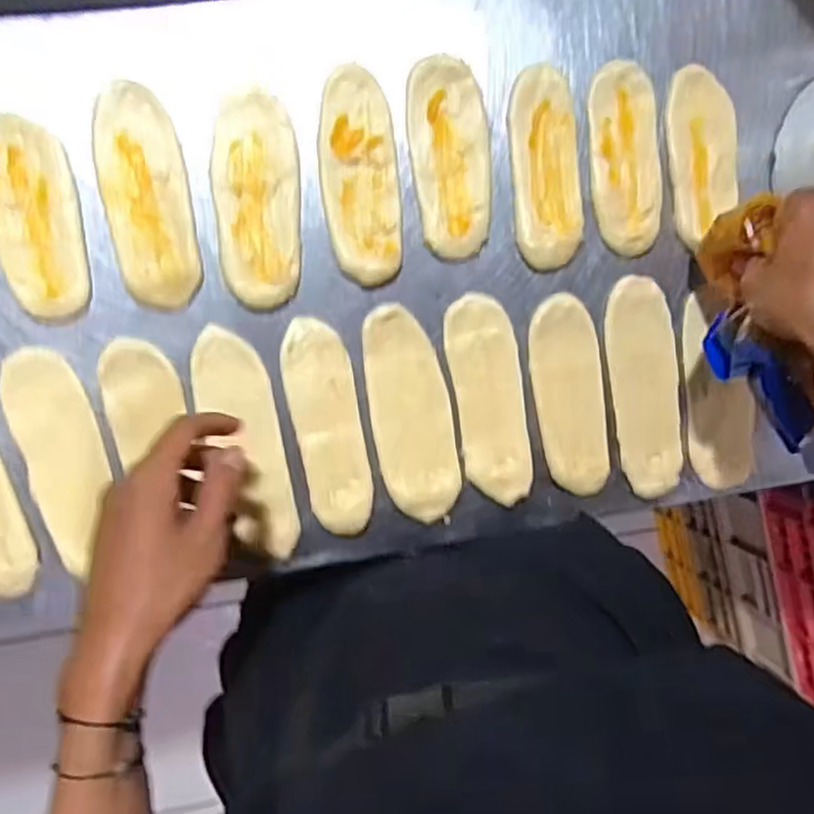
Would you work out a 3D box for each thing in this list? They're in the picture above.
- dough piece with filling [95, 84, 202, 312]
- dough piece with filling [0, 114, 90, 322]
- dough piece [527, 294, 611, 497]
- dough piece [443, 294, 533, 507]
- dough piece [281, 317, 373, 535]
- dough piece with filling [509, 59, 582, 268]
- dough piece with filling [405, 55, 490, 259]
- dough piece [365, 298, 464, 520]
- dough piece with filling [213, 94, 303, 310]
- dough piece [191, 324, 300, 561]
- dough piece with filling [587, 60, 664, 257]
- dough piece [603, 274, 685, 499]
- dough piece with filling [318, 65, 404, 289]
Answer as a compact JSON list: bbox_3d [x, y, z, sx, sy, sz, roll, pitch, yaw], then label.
[{"bbox_3d":[-0.194,-0.156,0.518,0.057,0.005,0.160,-10,94,-6],"label":"dough piece with filling"},{"bbox_3d":[-0.272,-0.136,0.506,0.061,0.004,0.143,-9,94,-6],"label":"dough piece with filling"},{"bbox_3d":[0.135,-0.008,0.573,0.057,0.009,0.161,-11,94,-6],"label":"dough piece"},{"bbox_3d":[0.068,-0.005,0.566,0.056,0.006,0.167,-10,94,-6],"label":"dough piece"},{"bbox_3d":[-0.062,0.015,0.545,0.052,0.008,0.165,-11,94,-6],"label":"dough piece"},{"bbox_3d":[0.111,-0.190,0.554,0.053,0.008,0.152,-6,93,-7],"label":"dough piece with filling"},{"bbox_3d":[0.035,-0.195,0.545,0.061,0.010,0.148,-7,94,-6],"label":"dough piece with filling"},{"bbox_3d":[0.004,0.006,0.558,0.063,0.007,0.170,-10,94,-6],"label":"dough piece"},{"bbox_3d":[-0.114,-0.156,0.530,0.063,0.005,0.156,-2,93,-7],"label":"dough piece with filling"},{"bbox_3d":[-0.125,0.030,0.539,0.057,0.011,0.181,-12,94,-6],"label":"dough piece"},{"bbox_3d":[0.178,-0.199,0.561,0.059,0.006,0.147,-6,93,-7],"label":"dough piece with filling"},{"bbox_3d":[0.200,-0.016,0.579,0.059,0.018,0.179,-9,94,-6],"label":"dough piece"},{"bbox_3d":[-0.036,-0.178,0.539,0.058,0.005,0.160,-7,94,-7],"label":"dough piece with filling"}]

